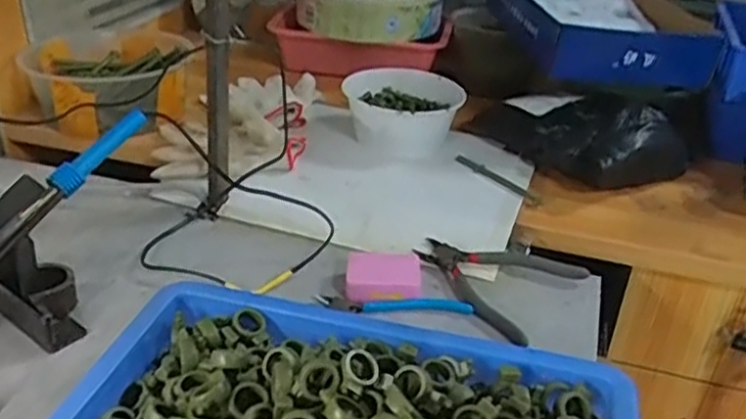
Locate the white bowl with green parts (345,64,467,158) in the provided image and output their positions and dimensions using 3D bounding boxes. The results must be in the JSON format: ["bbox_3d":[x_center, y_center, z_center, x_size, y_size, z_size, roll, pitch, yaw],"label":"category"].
[{"bbox_3d":[0.040,-0.147,1.043,0.171,0.078,0.167,3,30,-2],"label":"white bowl with green parts"}]

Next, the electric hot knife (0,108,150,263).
[{"bbox_3d":[-0.313,0.005,0.641,0.028,0.027,0.285,19,54,25],"label":"electric hot knife"}]

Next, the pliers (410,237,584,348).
[{"bbox_3d":[0.127,0.066,0.751,0.164,0.027,0.137,26,37,34],"label":"pliers"}]

